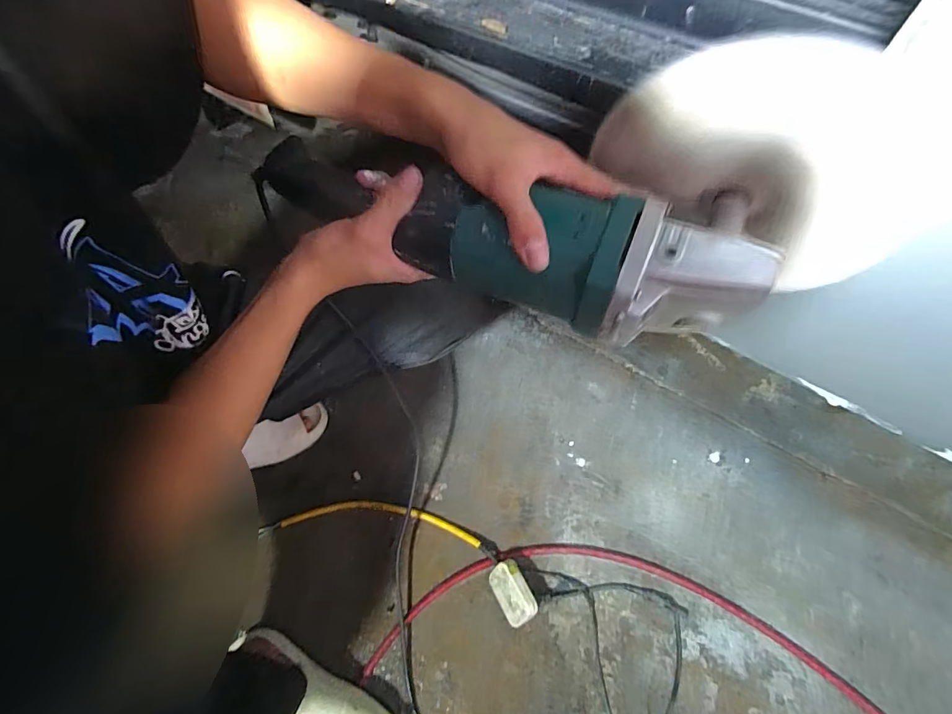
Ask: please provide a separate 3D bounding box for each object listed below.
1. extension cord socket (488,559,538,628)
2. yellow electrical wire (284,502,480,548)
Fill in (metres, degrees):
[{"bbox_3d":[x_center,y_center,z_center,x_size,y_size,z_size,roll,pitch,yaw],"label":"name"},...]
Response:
[{"bbox_3d":[0.053,0.343,0.661,0.043,0.063,0.081,-25,65,-16],"label":"extension cord socket"},{"bbox_3d":[-0.149,0.259,0.725,0.309,0.009,0.051,6,60,0],"label":"yellow electrical wire"}]

